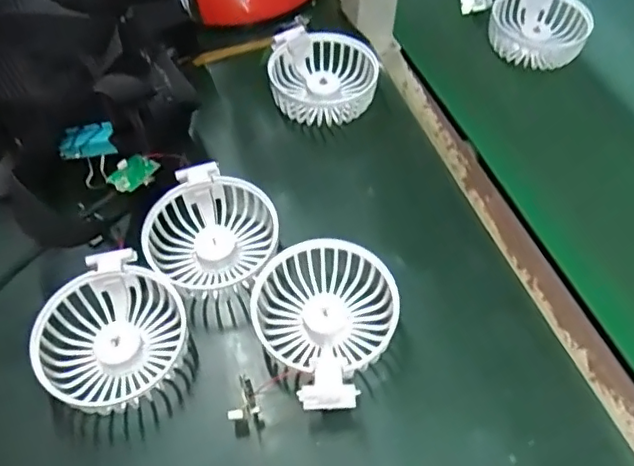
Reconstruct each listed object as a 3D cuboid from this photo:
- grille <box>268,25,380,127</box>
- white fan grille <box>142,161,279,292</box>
[{"bbox_3d":[0.006,-0.131,0.487,0.089,0.038,0.089,2,56,4],"label":"grille"},{"bbox_3d":[-0.071,0.004,0.399,0.084,0.035,0.086,16,58,13],"label":"white fan grille"}]

